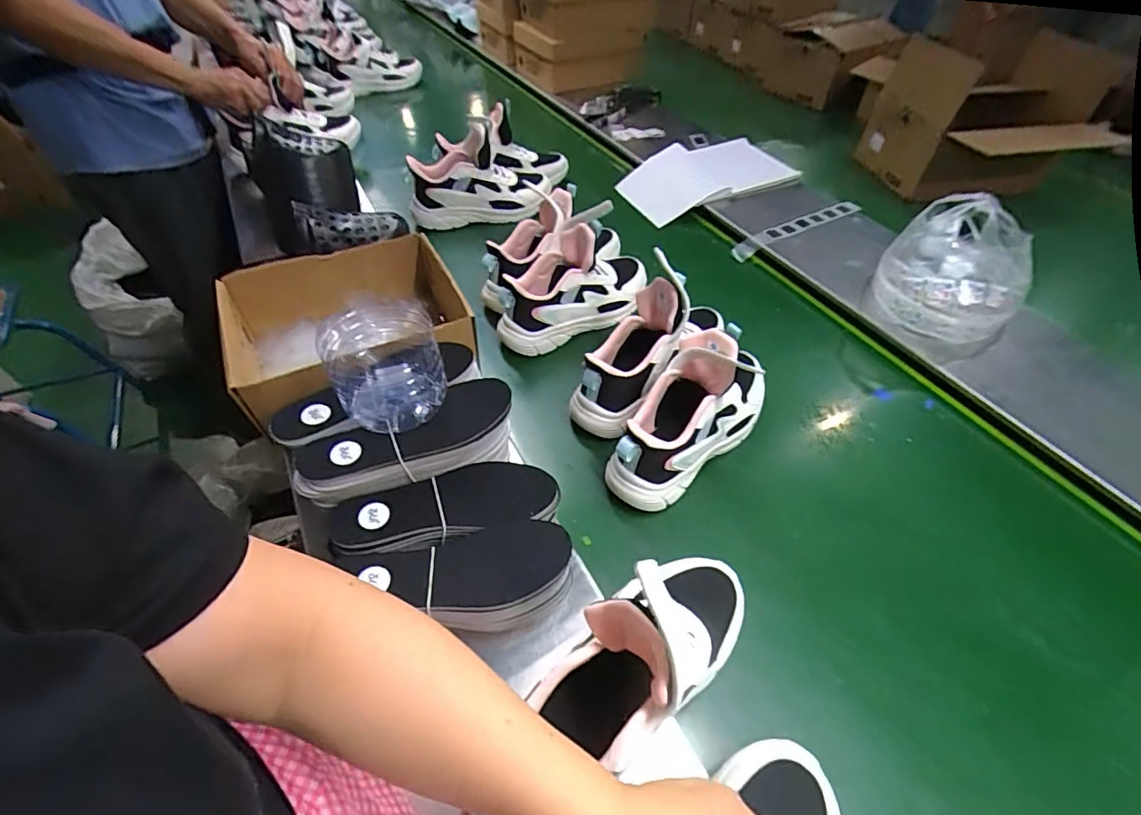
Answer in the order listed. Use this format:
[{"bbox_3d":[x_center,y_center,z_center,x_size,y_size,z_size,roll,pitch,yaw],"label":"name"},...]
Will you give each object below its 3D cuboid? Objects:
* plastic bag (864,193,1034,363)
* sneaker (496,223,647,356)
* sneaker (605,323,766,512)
[{"bbox_3d":[0.573,-0.201,0.758,0.187,0.155,0.201,27,54,24],"label":"plastic bag"},{"bbox_3d":[0.007,-0.191,0.758,0.263,0.120,0.111,-23,51,-18],"label":"sneaker"},{"bbox_3d":[0.144,-0.002,0.583,0.251,0.145,0.088,-36,56,-27],"label":"sneaker"}]

